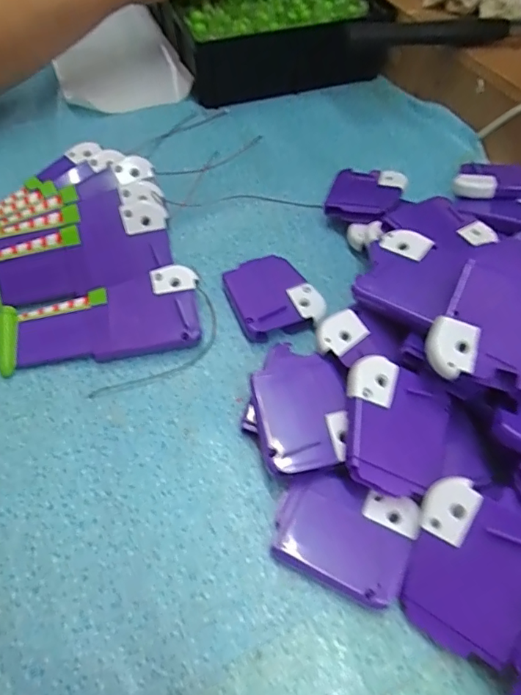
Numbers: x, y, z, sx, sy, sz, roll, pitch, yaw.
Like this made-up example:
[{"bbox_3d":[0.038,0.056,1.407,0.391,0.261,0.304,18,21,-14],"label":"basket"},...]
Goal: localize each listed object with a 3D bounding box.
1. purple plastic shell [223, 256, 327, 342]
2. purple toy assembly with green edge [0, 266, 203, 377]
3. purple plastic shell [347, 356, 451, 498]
[{"bbox_3d":[0.008,-0.031,0.316,0.053,0.014,0.063,-16,56,-12],"label":"purple plastic shell"},{"bbox_3d":[-0.095,-0.017,0.299,0.114,0.022,0.048,-7,55,-6],"label":"purple toy assembly with green edge"},{"bbox_3d":[0.065,0.037,0.237,0.049,0.014,0.060,12,55,7],"label":"purple plastic shell"}]

